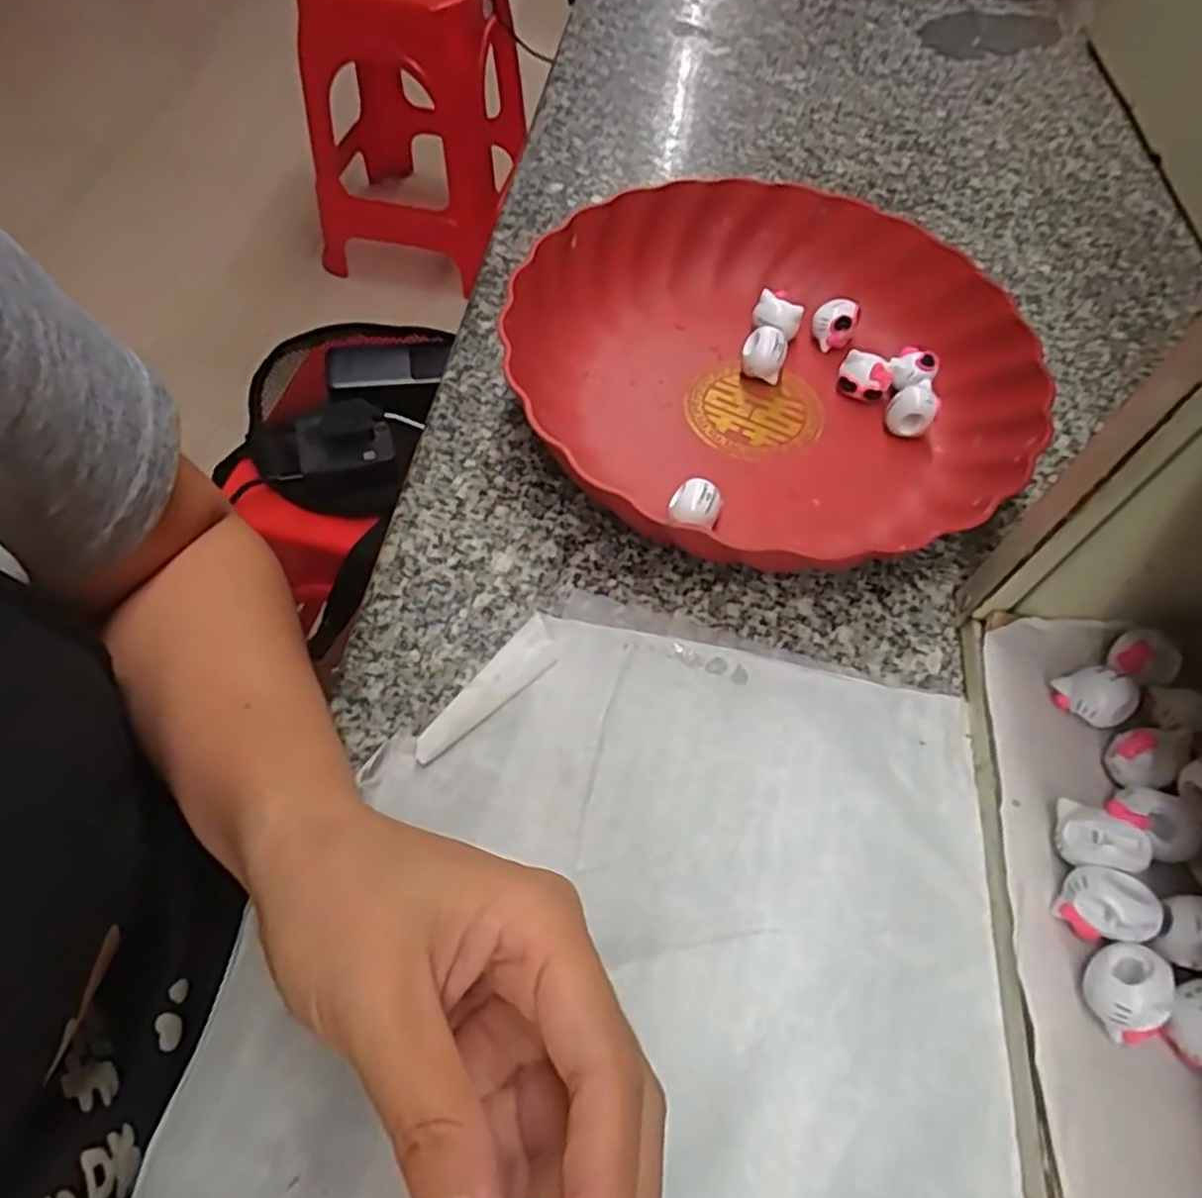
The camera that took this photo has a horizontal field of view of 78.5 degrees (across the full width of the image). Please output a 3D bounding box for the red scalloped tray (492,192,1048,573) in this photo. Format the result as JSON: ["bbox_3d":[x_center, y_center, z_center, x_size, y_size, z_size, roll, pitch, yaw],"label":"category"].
[{"bbox_3d":[0.079,-0.113,0.357,0.231,0.048,0.238,-16,60,-12],"label":"red scalloped tray"}]

